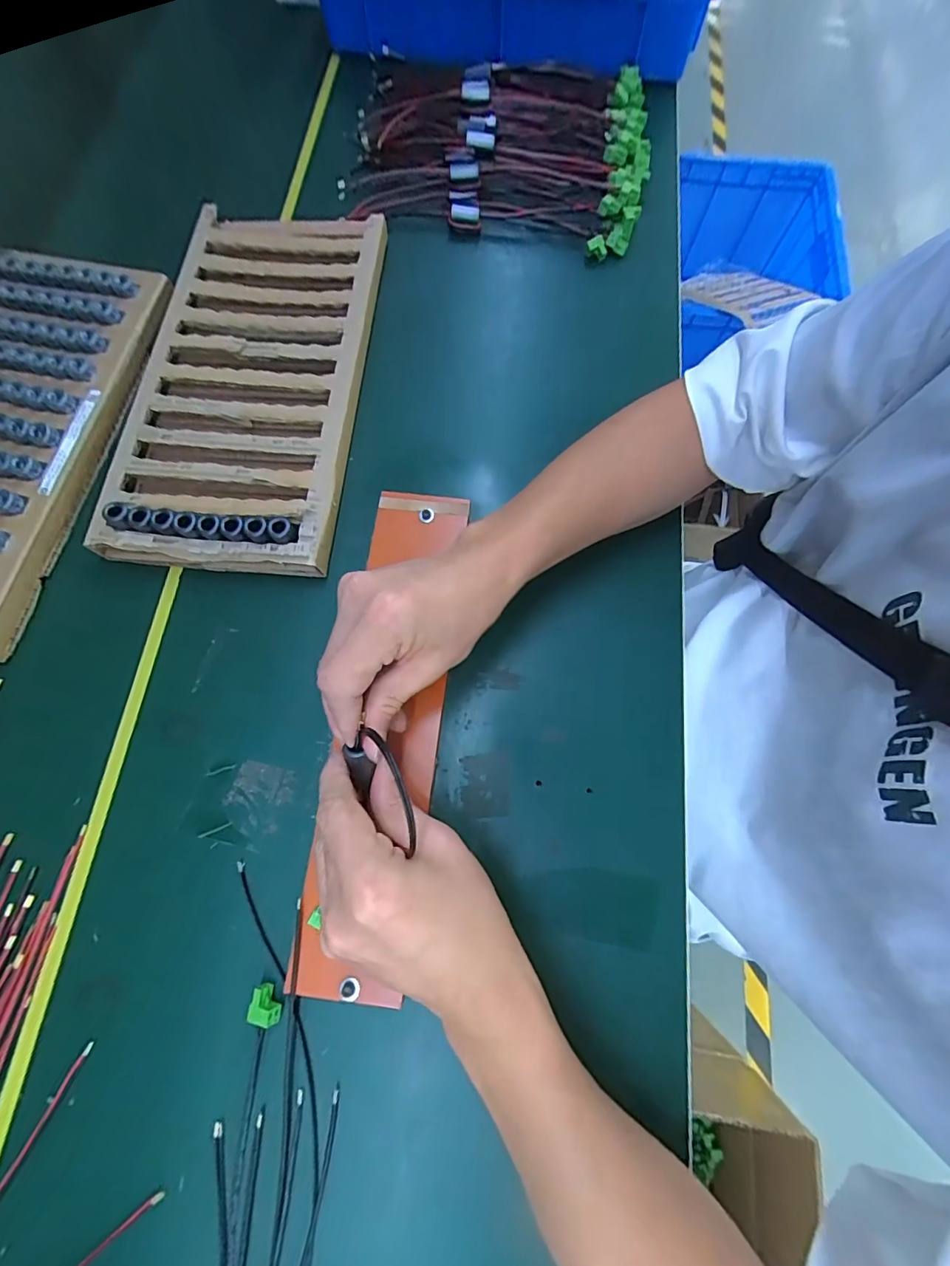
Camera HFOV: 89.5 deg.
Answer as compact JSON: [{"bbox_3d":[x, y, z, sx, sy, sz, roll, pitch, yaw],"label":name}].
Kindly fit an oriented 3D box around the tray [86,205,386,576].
[{"bbox_3d":[-0.187,-0.223,0.398,0.173,0.023,0.352,4,74,1],"label":"tray"}]

